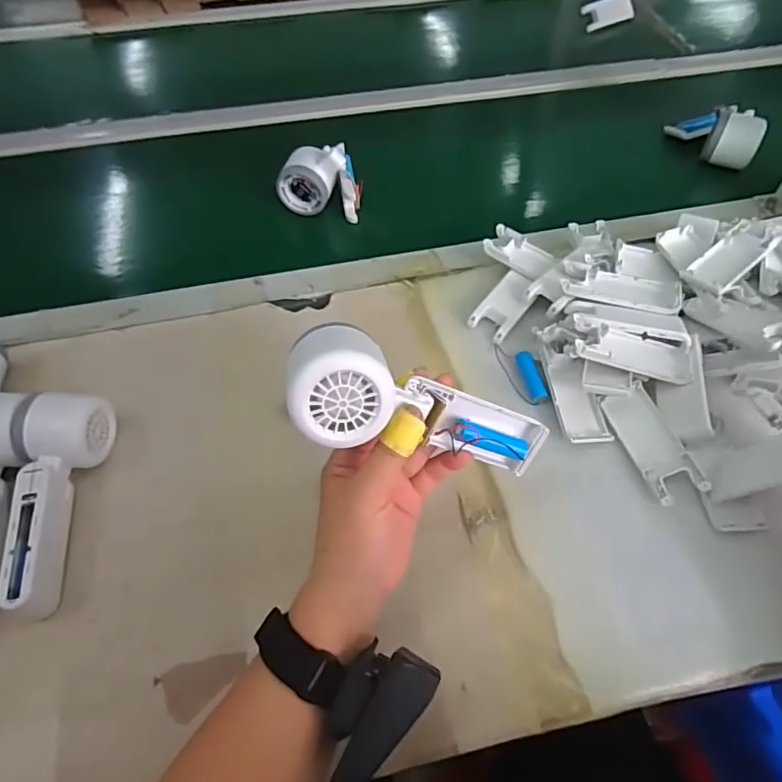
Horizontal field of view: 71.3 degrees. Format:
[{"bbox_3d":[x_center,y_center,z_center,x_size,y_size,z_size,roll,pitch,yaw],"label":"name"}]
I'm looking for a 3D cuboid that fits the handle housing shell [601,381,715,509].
[{"bbox_3d":[0.215,0.041,0.450,0.039,0.015,0.101,-12,56,-8],"label":"handle housing shell"}]

